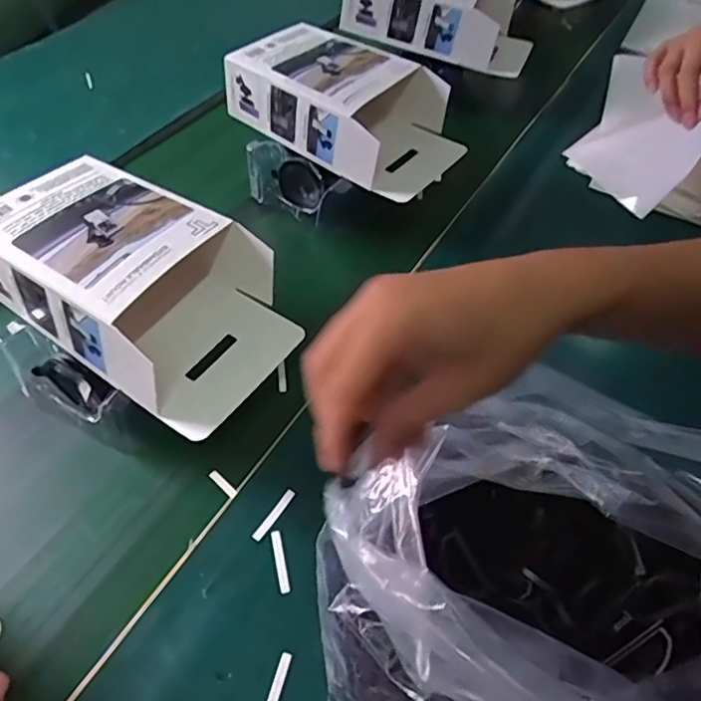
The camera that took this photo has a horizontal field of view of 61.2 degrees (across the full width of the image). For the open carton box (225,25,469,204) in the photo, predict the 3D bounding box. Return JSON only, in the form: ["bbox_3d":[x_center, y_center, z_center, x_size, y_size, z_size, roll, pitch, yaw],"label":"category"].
[{"bbox_3d":[-0.006,-0.275,0.675,0.259,0.082,0.152,31,58,19],"label":"open carton box"}]

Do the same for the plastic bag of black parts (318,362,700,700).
[{"bbox_3d":[0.104,0.159,0.347,0.316,0.134,0.237,-27,58,-23],"label":"plastic bag of black parts"}]

